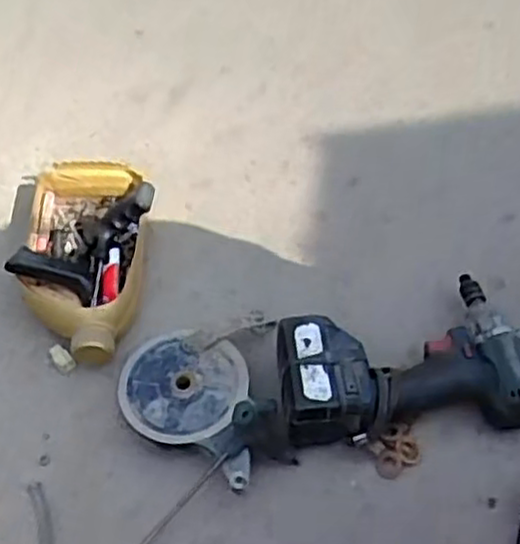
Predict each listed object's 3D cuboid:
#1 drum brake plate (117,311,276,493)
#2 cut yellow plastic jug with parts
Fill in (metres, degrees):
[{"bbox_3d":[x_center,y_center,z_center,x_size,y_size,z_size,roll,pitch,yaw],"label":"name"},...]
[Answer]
[{"bbox_3d":[-0.062,0.127,0.709,0.146,0.074,0.169,-3,50,-2],"label":"drum brake plate"},{"bbox_3d":[-0.191,-0.017,0.810,0.144,0.104,0.245,-6,50,-4],"label":"cut yellow plastic jug with parts"}]

